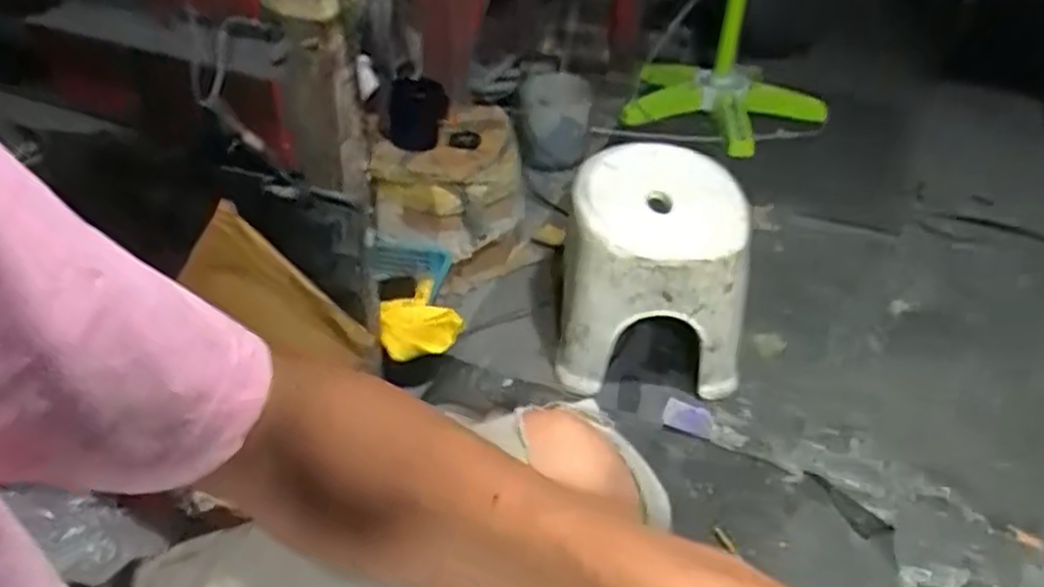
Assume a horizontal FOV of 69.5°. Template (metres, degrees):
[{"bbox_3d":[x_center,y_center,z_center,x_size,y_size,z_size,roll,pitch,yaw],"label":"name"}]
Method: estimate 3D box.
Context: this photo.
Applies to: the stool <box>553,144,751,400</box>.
[{"bbox_3d":[0.177,-0.051,1.051,0.231,0.204,0.278,3,38,4],"label":"stool"}]

